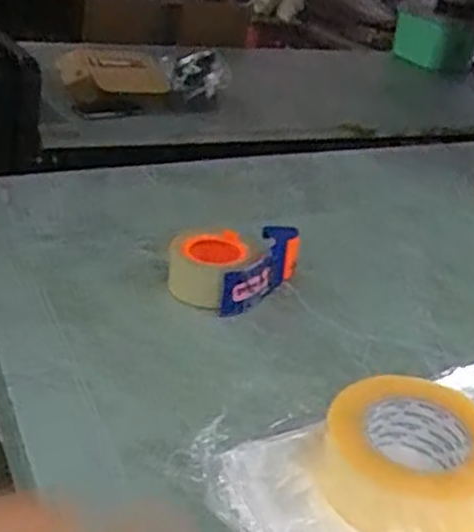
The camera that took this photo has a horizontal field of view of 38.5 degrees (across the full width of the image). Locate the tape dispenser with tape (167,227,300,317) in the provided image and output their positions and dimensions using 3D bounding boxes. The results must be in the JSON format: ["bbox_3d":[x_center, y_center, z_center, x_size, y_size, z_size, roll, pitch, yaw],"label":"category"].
[{"bbox_3d":[-0.010,-0.007,0.790,0.117,0.055,0.146,21,32,24],"label":"tape dispenser with tape"}]

